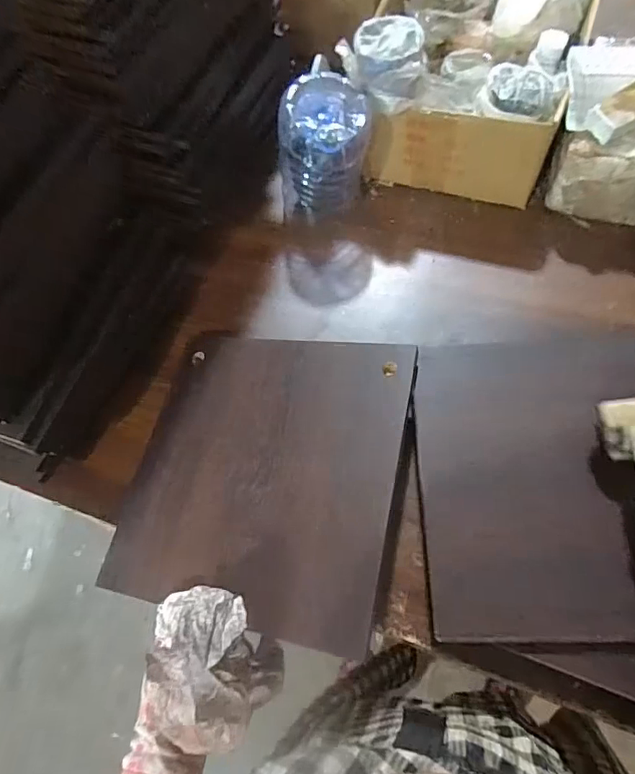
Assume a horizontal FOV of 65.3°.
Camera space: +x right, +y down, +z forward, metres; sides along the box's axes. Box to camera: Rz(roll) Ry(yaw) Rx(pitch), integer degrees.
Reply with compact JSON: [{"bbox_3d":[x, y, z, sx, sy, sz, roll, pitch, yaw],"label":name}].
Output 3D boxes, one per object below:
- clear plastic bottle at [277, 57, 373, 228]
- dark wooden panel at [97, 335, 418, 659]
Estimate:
[{"bbox_3d":[0.005,-0.272,0.590,0.108,0.153,0.086,-1,67,3],"label":"clear plastic bottle"},{"bbox_3d":[-0.054,0.073,0.480,0.261,0.014,0.275,5,63,21],"label":"dark wooden panel"}]

